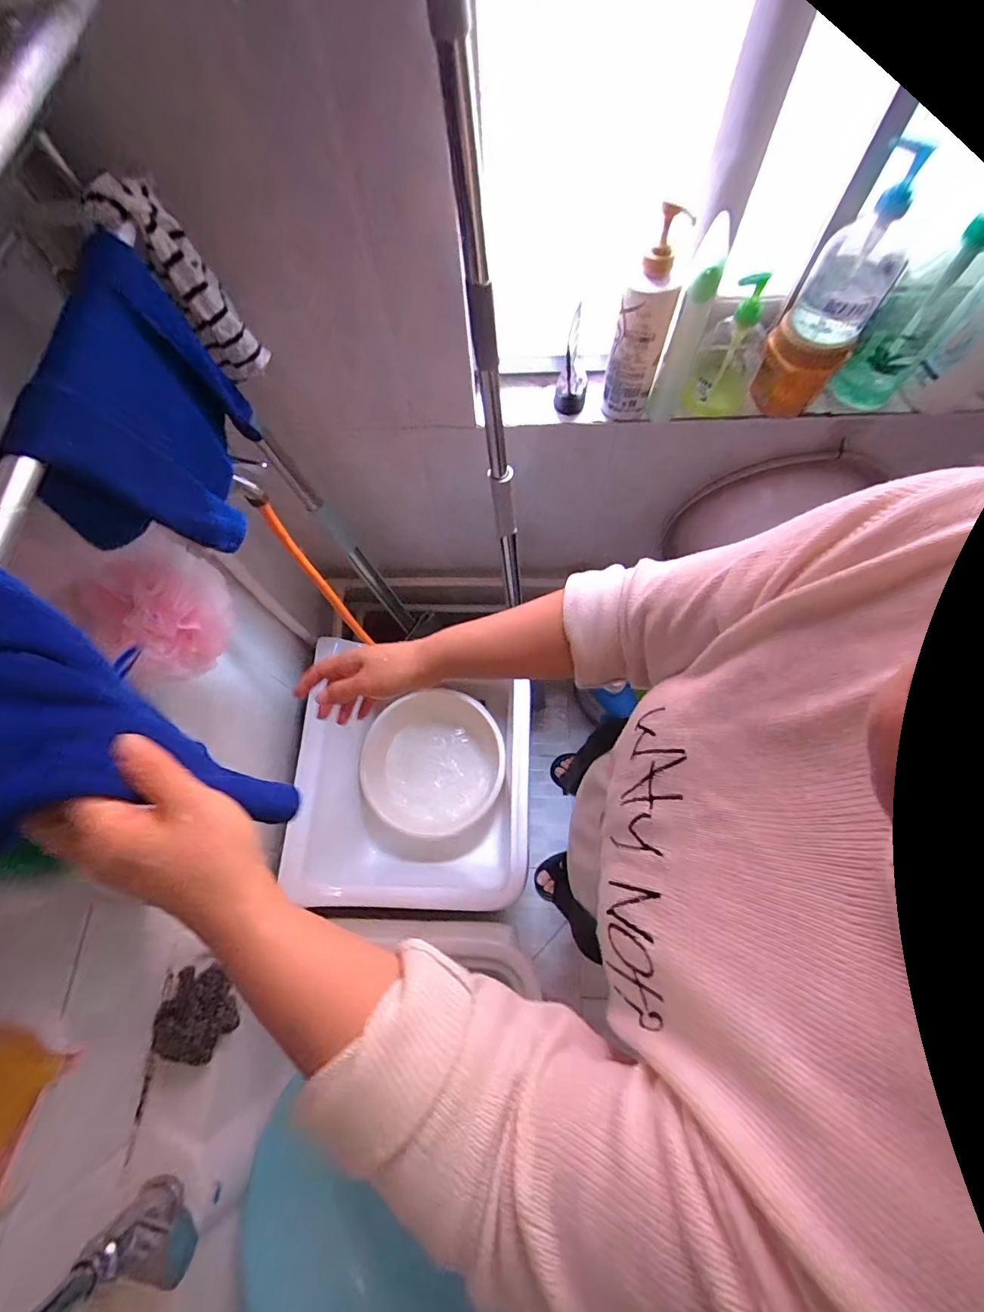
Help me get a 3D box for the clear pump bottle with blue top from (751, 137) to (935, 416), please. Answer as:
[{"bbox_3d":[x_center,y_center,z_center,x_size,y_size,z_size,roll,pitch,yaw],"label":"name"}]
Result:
[{"bbox_3d":[0.400,-0.411,0.556,0.089,0.244,0.085,32,74,13],"label":"clear pump bottle with blue top"}]

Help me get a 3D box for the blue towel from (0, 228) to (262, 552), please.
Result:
[{"bbox_3d":[-0.274,-0.191,0.395,0.050,0.174,0.217,7,70,5],"label":"blue towel"}]

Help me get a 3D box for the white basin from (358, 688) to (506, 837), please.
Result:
[{"bbox_3d":[-0.145,0.233,1.096,0.322,0.116,0.331,-1,70,2],"label":"white basin"}]

